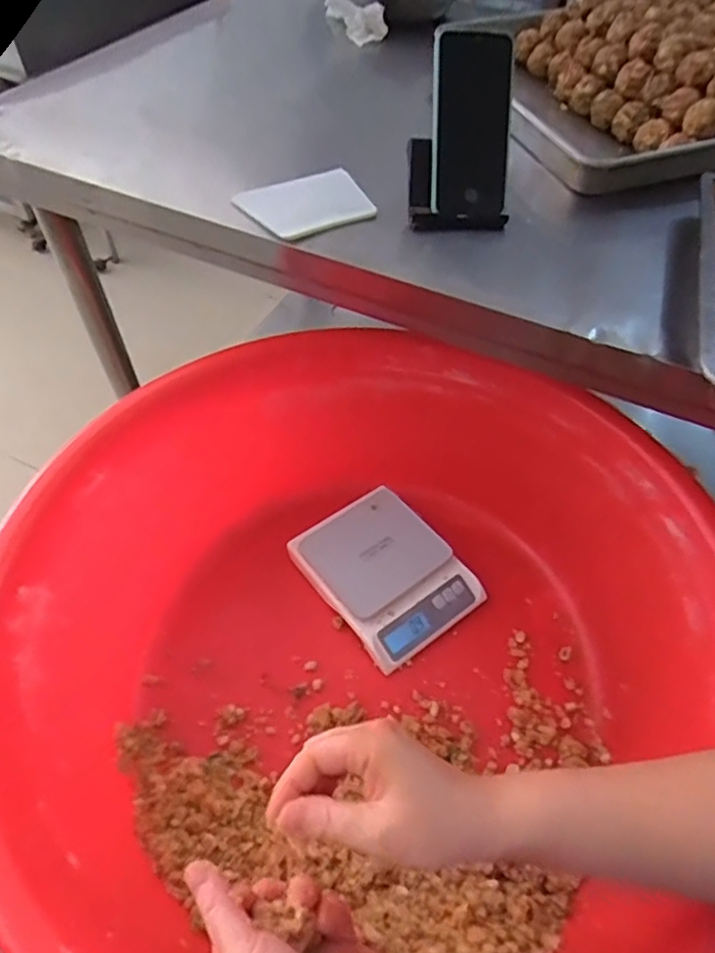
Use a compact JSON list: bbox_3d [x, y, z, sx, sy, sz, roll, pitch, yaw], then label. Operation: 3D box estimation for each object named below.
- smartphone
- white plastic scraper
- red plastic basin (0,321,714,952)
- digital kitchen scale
[{"bbox_3d":[0.108,-0.337,0.592,0.077,0.157,0.014,0,22,4],"label":"smartphone"},{"bbox_3d":[-0.050,-0.270,0.614,0.126,0.009,0.086,-26,62,-20],"label":"white plastic scraper"},{"bbox_3d":[-0.002,0.138,0.576,0.617,0.208,0.564,1,51,-1],"label":"red plastic basin"},{"bbox_3d":[0.034,0.108,0.708,0.153,0.046,0.181,-30,58,-23],"label":"digital kitchen scale"}]

